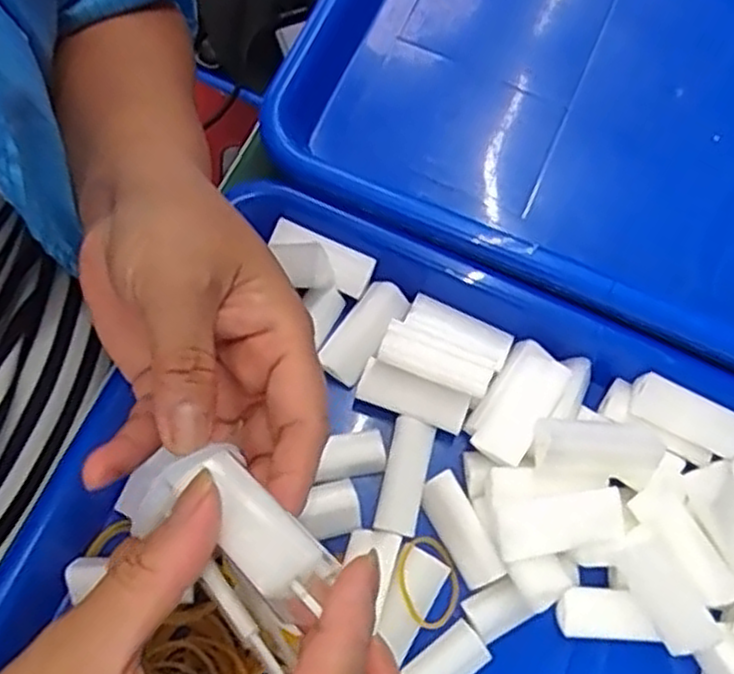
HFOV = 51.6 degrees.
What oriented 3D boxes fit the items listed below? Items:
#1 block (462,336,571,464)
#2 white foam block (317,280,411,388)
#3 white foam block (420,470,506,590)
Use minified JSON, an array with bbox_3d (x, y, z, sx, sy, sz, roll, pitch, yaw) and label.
[{"bbox_3d":[0.062,0.027,0.305,0.028,0.015,0.050,25,71,34],"label":"block"},{"bbox_3d":[0.000,-0.004,0.324,0.020,0.009,0.041,35,75,8],"label":"white foam block"},{"bbox_3d":[0.037,0.077,0.301,0.015,0.013,0.044,-26,76,-9],"label":"white foam block"}]

